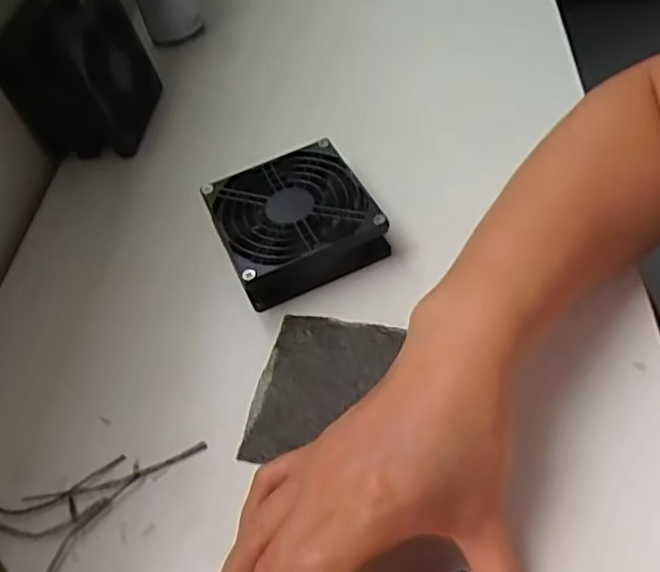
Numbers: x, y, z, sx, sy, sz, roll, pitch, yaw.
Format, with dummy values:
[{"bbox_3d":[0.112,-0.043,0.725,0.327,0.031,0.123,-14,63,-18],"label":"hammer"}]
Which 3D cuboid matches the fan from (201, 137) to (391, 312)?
[{"bbox_3d":[-0.025,-0.044,0.397,0.089,0.032,0.094,-25,51,-10],"label":"fan"}]

